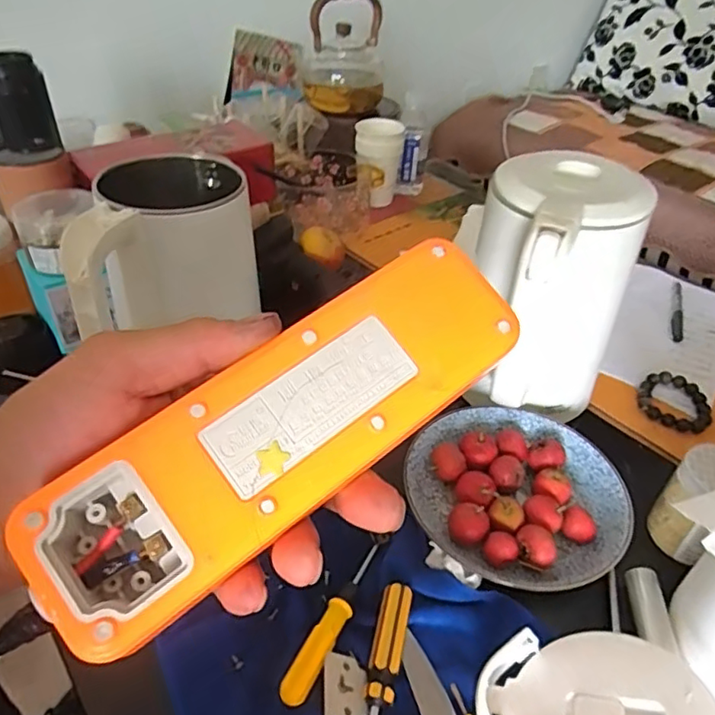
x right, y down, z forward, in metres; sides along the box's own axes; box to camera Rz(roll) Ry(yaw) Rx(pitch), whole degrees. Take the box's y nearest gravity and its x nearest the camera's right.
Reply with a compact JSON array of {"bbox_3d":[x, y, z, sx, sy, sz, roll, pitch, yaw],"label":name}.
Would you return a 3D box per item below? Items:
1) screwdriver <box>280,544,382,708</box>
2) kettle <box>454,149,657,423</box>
[{"bbox_3d":[-0.015,0.179,0.403,0.017,0.012,0.127,20,43,19],"label":"screwdriver"},{"bbox_3d":[0.165,-0.050,0.516,0.127,0.207,0.162,20,43,19],"label":"kettle"}]

